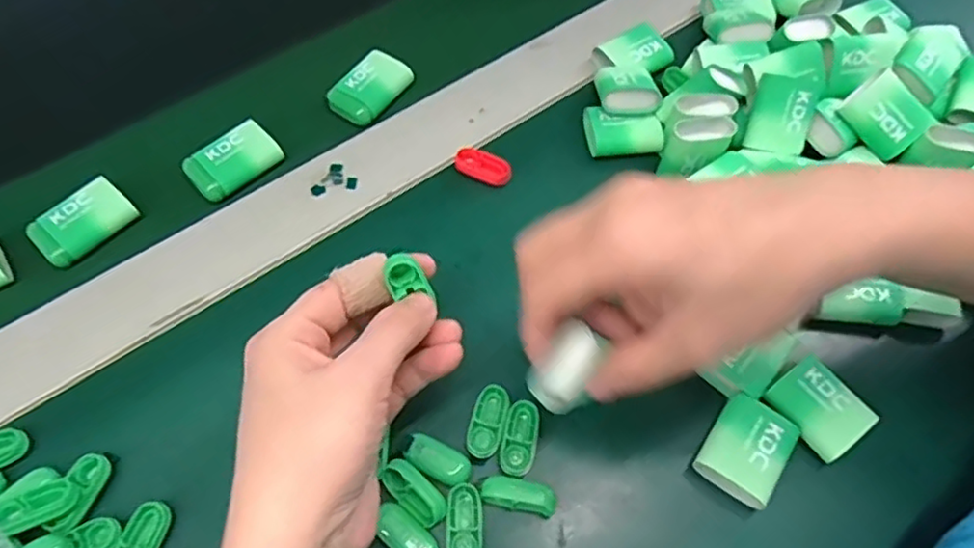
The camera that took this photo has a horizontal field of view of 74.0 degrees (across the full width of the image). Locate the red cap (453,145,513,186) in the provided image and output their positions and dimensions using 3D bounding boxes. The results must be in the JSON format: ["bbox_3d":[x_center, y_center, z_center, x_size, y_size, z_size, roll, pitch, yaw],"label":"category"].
[{"bbox_3d":[-0.002,-0.063,0.381,0.034,0.010,0.016,21,63,10],"label":"red cap"}]

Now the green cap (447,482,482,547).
[{"bbox_3d":[-0.010,0.111,0.285,0.014,0.007,0.034,-2,61,-2],"label":"green cap"}]

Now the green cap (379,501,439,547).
[{"bbox_3d":[-0.035,0.114,0.282,0.030,0.005,0.016,38,67,18],"label":"green cap"}]

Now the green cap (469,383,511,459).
[{"bbox_3d":[0.001,0.070,0.308,0.016,0.006,0.034,12,61,5],"label":"green cap"}]

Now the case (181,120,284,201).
[{"bbox_3d":[-0.149,-0.067,0.381,0.050,0.011,0.032,-40,69,-21],"label":"case"}]

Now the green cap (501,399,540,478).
[{"bbox_3d":[0.016,0.077,0.305,0.016,0.006,0.035,11,61,5],"label":"green cap"}]

